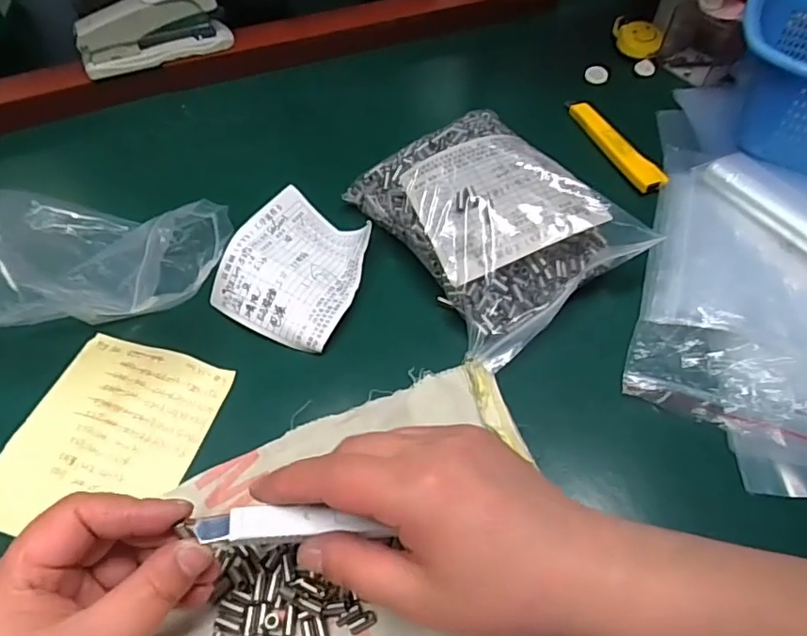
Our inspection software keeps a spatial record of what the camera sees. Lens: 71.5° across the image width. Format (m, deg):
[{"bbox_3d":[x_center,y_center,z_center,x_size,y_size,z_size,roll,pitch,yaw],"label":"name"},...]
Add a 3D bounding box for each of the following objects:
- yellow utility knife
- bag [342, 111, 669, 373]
[{"bbox_3d":[0.172,-0.145,0.462,0.021,0.014,0.118,-19,58,-14],"label":"yellow utility knife"},{"bbox_3d":[0.056,-0.071,0.374,0.136,0.047,0.173,-33,62,-22],"label":"bag"}]

